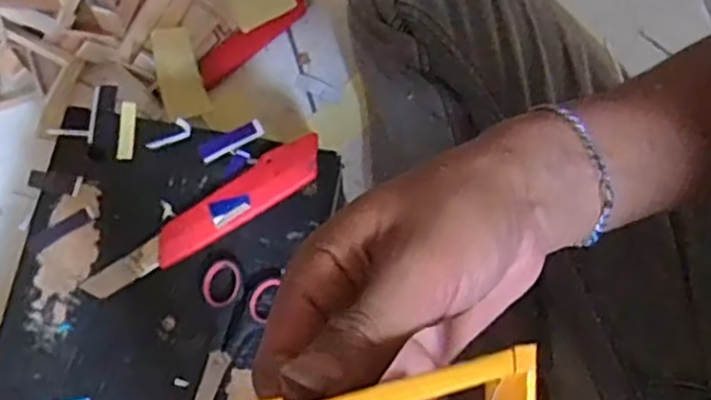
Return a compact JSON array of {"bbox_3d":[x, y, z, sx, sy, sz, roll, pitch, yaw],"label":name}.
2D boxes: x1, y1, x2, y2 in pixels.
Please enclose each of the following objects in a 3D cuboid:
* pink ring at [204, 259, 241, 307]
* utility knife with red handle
[{"bbox_3d":[-0.091,0.057,0.498,0.025,0.006,0.033,5,74,1],"label":"pink ring"},{"bbox_3d":[-0.102,0.014,0.506,0.182,0.020,0.033,-32,77,-9],"label":"utility knife with red handle"}]

